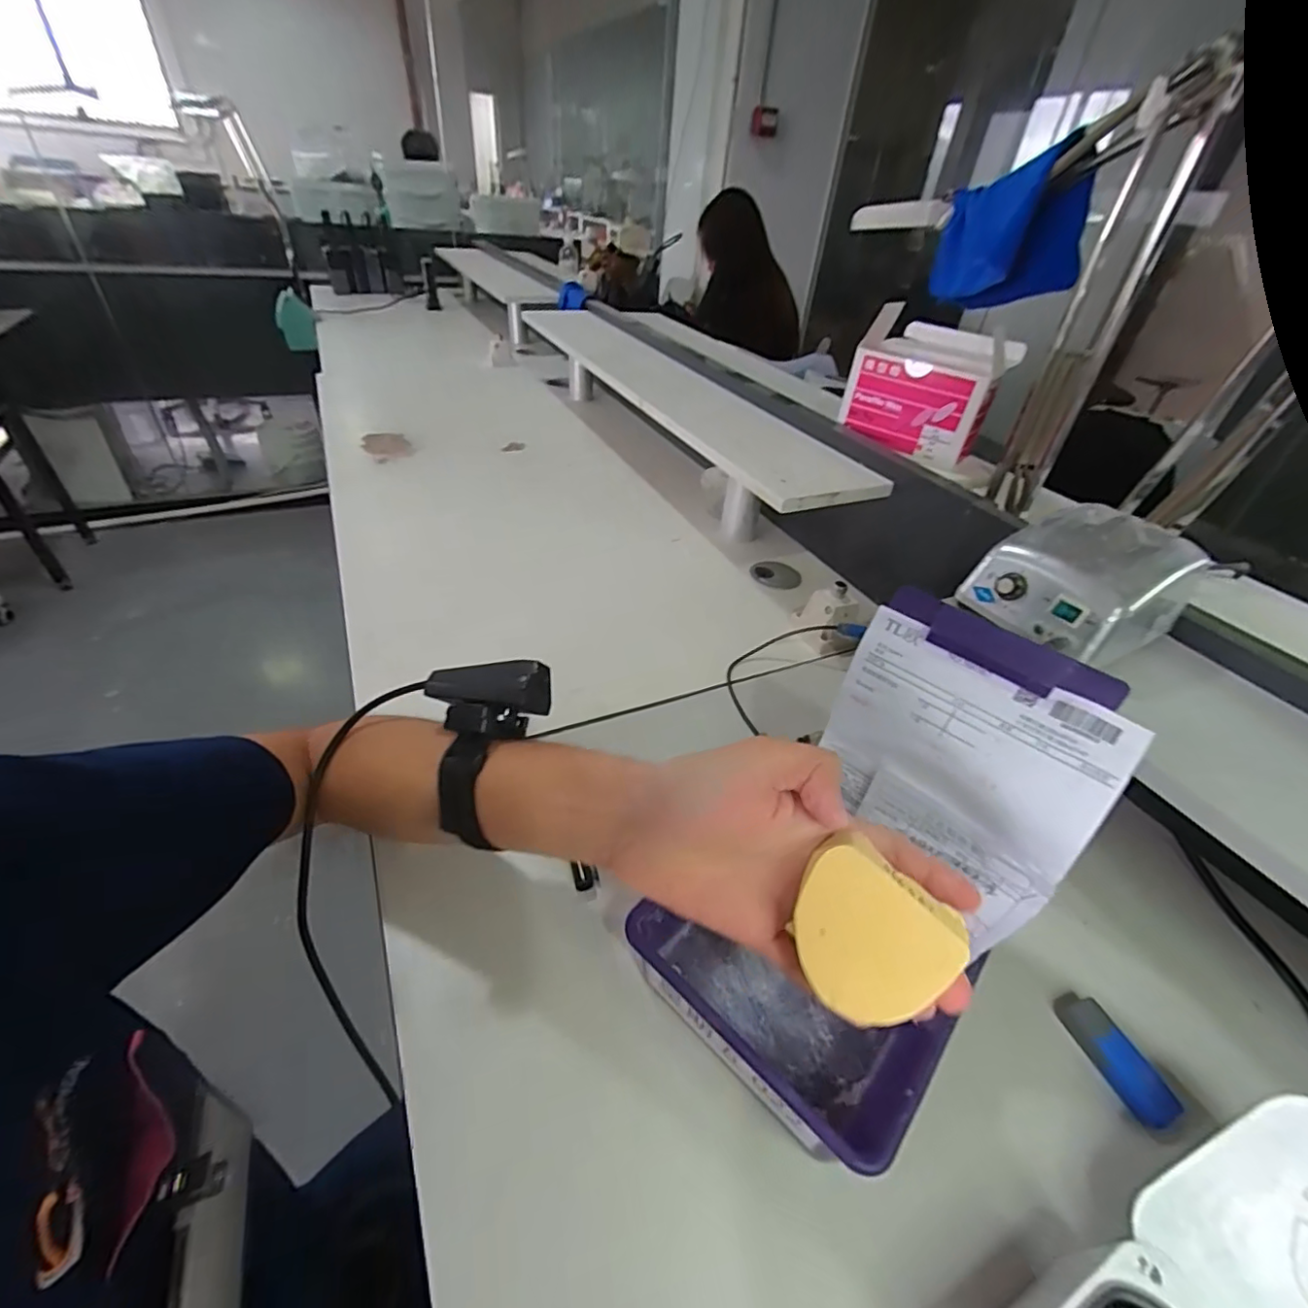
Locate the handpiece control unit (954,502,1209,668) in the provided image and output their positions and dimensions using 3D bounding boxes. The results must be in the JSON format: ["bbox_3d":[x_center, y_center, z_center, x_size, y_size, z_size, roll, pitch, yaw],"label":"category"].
[{"bbox_3d":[0.309,-0.052,0.422,0.120,0.079,0.099,-13,43,-22],"label":"handpiece control unit"}]

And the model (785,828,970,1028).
[{"bbox_3d":[0.091,0.120,0.252,0.063,0.059,0.027,36,5,24],"label":"model"}]

